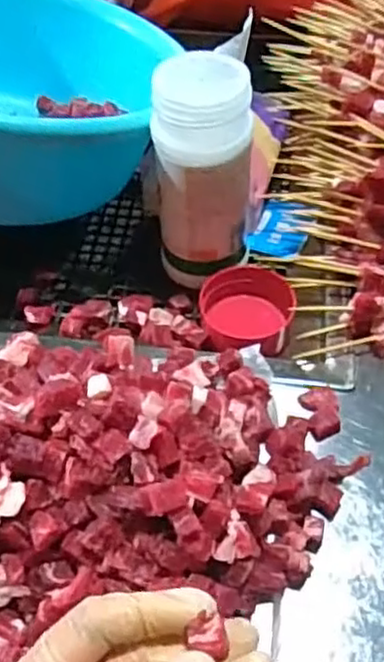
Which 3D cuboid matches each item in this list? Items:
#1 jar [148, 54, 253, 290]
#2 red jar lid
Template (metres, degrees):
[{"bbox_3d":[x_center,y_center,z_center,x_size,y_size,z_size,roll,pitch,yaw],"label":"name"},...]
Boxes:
[{"bbox_3d":[0.009,-0.104,0.471,0.062,0.146,0.063,0,53,1],"label":"jar"},{"bbox_3d":[0.039,-0.015,0.486,0.063,0.033,0.054,-3,53,-2],"label":"red jar lid"}]

